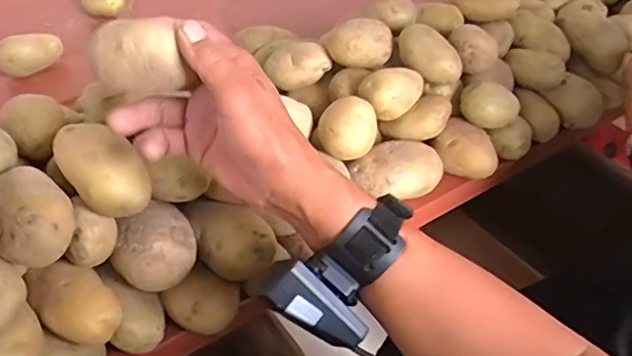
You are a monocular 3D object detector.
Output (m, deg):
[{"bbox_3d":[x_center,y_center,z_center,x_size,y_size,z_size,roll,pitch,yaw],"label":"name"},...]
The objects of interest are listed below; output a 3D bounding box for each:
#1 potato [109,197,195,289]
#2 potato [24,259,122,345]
[{"bbox_3d":[-0.121,0.060,0.449,0.058,0.058,0.058,-10,46,-13],"label":"potato"},{"bbox_3d":[-0.173,0.090,0.425,0.046,0.034,0.070,-41,75,-13],"label":"potato"}]

